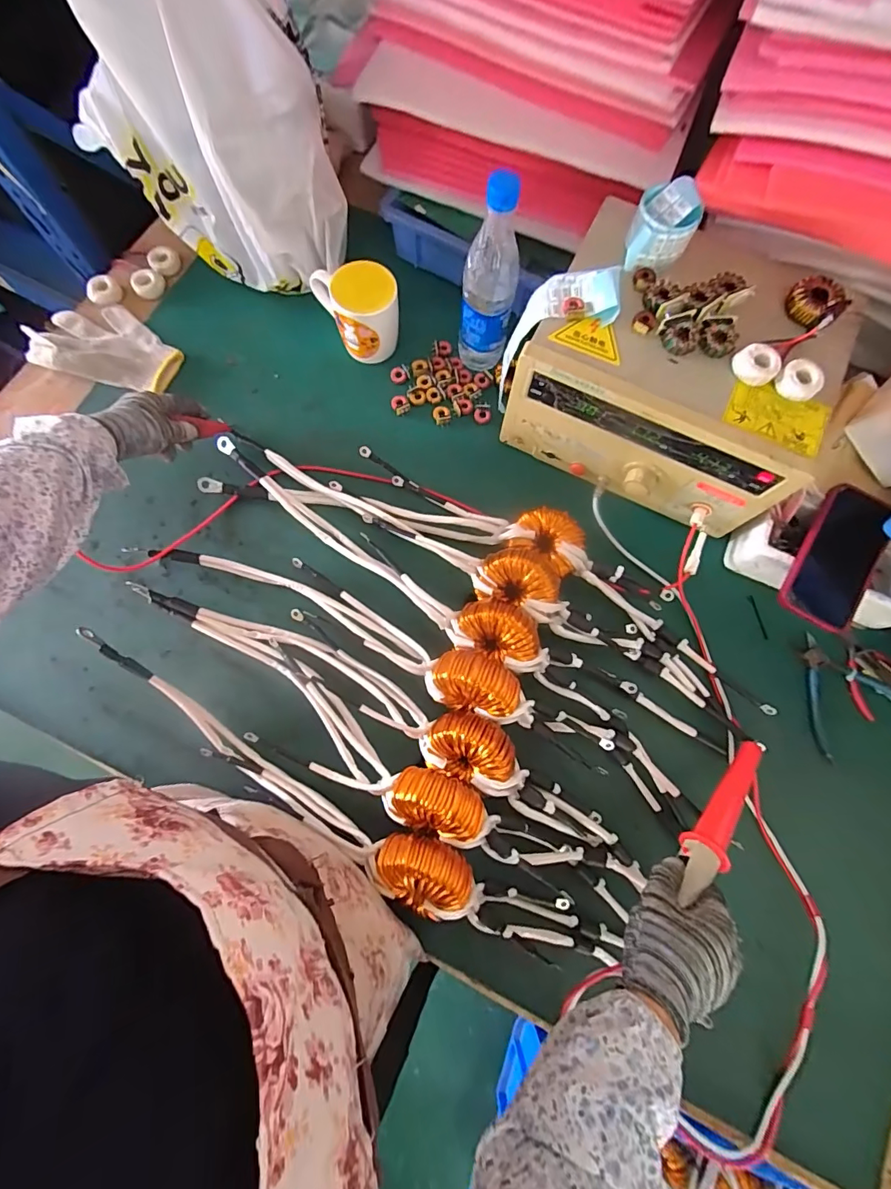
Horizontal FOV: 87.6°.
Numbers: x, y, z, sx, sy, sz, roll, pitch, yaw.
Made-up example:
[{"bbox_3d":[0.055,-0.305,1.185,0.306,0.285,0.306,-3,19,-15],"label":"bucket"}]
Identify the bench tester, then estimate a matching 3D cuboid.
[{"bbox_3d":[0.272,-0.266,0.563,0.315,0.170,0.278,27,78,5],"label":"bench tester"}]

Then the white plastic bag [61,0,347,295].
[{"bbox_3d":[-0.264,-0.522,0.524,0.246,0.337,0.189,-22,79,-6],"label":"white plastic bag"}]

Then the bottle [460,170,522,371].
[{"bbox_3d":[0.053,-0.372,0.559,0.062,0.222,0.055,7,77,0],"label":"bottle"}]

